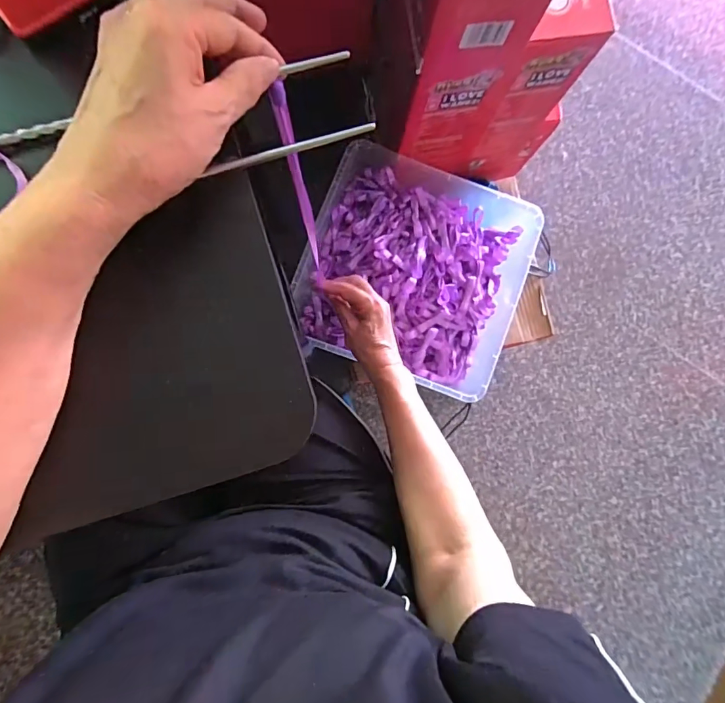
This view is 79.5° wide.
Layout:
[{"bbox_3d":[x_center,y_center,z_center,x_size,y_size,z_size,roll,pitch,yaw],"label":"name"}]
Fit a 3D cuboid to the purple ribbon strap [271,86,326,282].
[{"bbox_3d":[-0.050,-0.119,0.375,0.014,0.243,0.010,-19,72,-6],"label":"purple ribbon strap"}]

